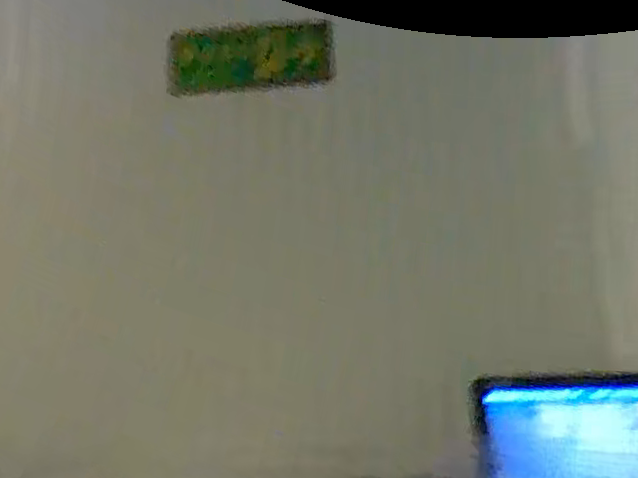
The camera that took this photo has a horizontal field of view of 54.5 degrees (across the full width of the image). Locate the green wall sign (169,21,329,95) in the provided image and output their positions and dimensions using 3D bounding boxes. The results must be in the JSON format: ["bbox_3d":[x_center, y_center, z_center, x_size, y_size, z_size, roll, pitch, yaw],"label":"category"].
[{"bbox_3d":[-0.114,-0.301,1.030,0.269,0.096,0.012,-6,11,-3],"label":"green wall sign"}]

